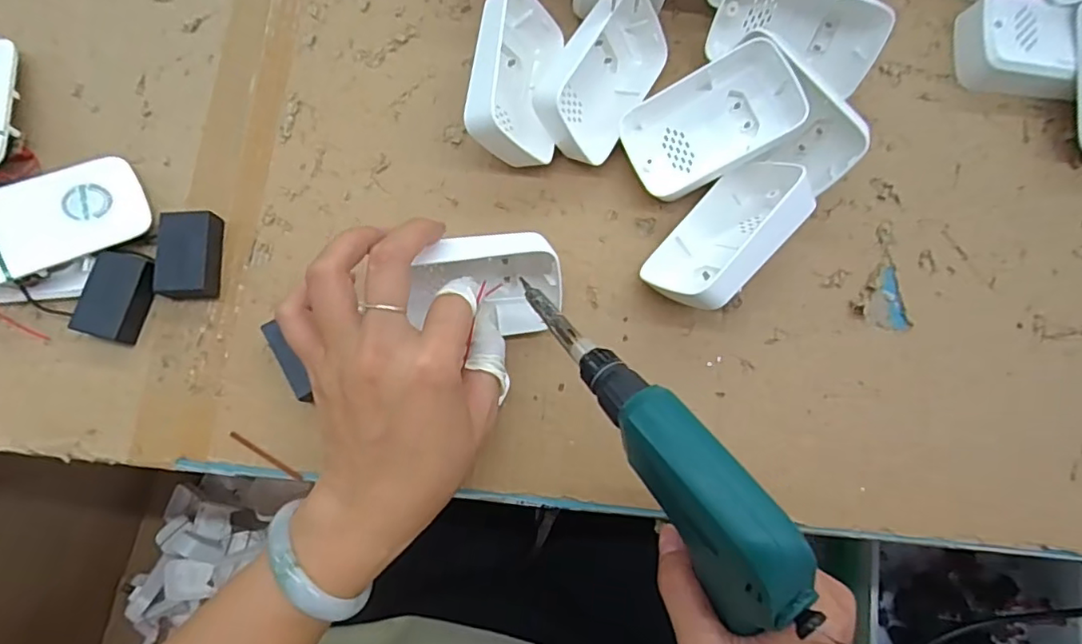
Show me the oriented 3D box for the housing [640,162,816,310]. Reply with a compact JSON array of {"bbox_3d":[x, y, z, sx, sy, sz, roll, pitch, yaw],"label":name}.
[{"bbox_3d":[0.104,-0.048,0.327,0.050,0.058,0.100,43,81,7],"label":"housing"}]

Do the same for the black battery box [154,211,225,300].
[{"bbox_3d":[-0.202,-0.038,0.337,0.027,0.018,0.049,-2,79,-1],"label":"black battery box"}]

